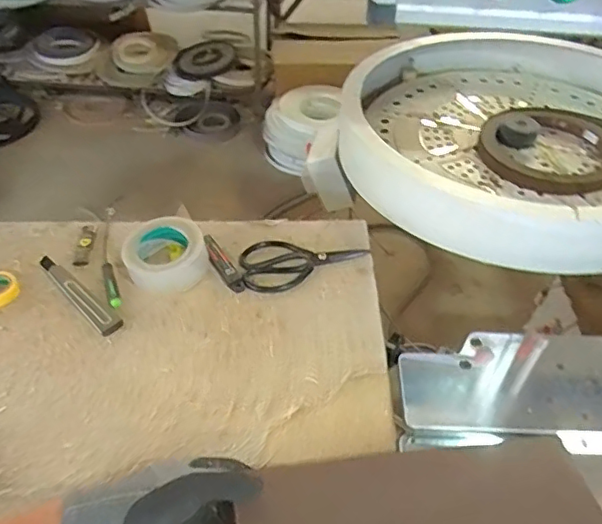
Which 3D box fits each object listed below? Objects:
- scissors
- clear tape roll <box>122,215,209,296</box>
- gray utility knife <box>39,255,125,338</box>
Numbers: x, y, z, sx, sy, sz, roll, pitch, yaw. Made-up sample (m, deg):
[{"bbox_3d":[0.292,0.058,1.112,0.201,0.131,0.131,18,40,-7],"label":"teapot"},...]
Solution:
[{"bbox_3d":[0.006,-0.005,0.835,0.185,0.015,0.090,-7,47,-9],"label":"scissors"},{"bbox_3d":[-0.195,-0.009,0.818,0.111,0.050,0.115,1,46,-1],"label":"clear tape roll"},{"bbox_3d":[-0.310,0.045,0.791,0.180,0.023,0.031,33,57,31],"label":"gray utility knife"}]

